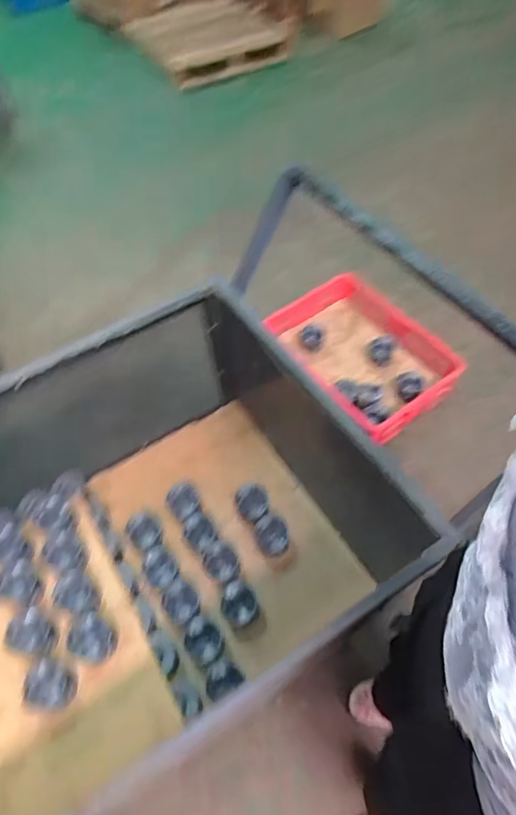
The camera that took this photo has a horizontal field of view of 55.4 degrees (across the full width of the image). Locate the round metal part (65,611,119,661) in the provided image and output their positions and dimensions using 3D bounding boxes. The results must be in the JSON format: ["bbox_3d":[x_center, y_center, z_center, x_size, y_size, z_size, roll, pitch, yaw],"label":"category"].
[{"bbox_3d":[-0.366,0.502,1.071,0.100,0.052,0.092,-3,55,4],"label":"round metal part"}]

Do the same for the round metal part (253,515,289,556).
[{"bbox_3d":[0.035,0.330,1.261,0.092,0.046,0.092,-3,55,4],"label":"round metal part"}]

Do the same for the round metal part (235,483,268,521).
[{"bbox_3d":[-0.016,0.249,1.309,0.083,0.033,0.096,-25,56,-11],"label":"round metal part"}]

